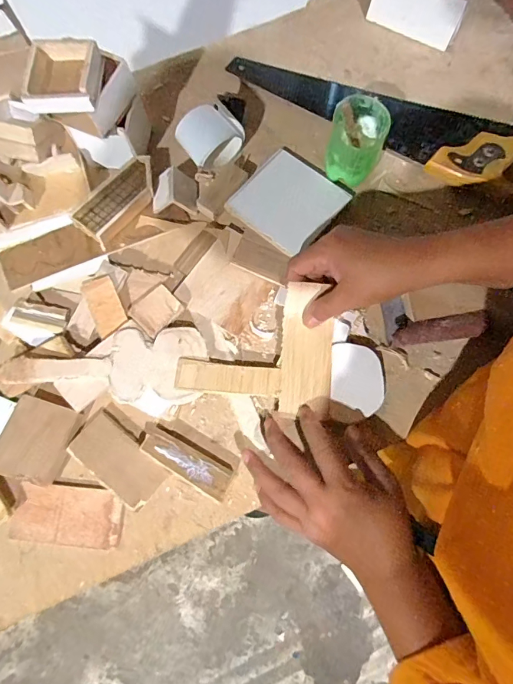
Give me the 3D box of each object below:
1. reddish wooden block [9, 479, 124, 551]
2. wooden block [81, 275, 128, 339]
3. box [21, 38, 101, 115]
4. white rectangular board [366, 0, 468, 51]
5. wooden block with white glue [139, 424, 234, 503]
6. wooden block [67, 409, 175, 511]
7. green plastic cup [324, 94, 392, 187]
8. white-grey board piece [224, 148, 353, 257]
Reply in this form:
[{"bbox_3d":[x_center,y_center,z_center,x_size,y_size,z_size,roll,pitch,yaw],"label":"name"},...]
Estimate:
[{"bbox_3d":[-0.175,0.158,0.372,0.097,0.012,0.054,6,77,4],"label":"reddish wooden block"},{"bbox_3d":[-0.154,-0.037,0.408,0.030,0.007,0.056,-24,97,-15],"label":"wooden block"},{"bbox_3d":[-0.177,-0.246,0.369,0.065,0.018,0.073,-2,76,2],"label":"box"},{"bbox_3d":[0.193,-0.404,0.493,0.111,0.066,0.009,28,79,9],"label":"white rectangular board"},{"bbox_3d":[-0.065,0.112,0.380,0.088,0.017,0.031,28,79,9],"label":"wooden block with white glue"},{"bbox_3d":[-0.130,0.111,0.379,0.090,0.012,0.046,40,81,11],"label":"wooden block"},{"bbox_3d":[0.105,-0.210,0.426,0.055,0.076,0.056,-1,76,2],"label":"green plastic cup"},{"bbox_3d":[0.035,-0.158,0.447,0.101,0.009,0.103,39,81,11],"label":"white-grey board piece"}]

